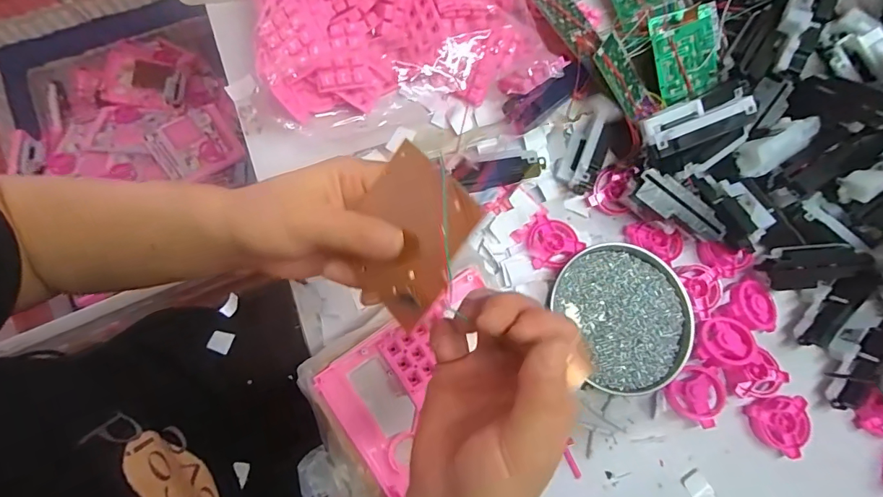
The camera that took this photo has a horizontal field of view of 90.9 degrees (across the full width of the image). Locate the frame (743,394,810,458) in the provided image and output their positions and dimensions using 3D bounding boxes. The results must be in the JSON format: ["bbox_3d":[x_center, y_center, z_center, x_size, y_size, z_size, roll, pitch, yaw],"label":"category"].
[{"bbox_3d":[0.314,0.165,0.405,0.054,0.011,0.051,1,76,-4],"label":"frame"}]

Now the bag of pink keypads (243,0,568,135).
[{"bbox_3d":[-0.040,-0.215,0.420,0.271,0.071,0.173,-14,78,-8],"label":"bag of pink keypads"}]

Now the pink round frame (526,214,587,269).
[{"bbox_3d":[0.105,-0.006,0.425,0.052,0.007,0.052,1,76,-4],"label":"pink round frame"}]

